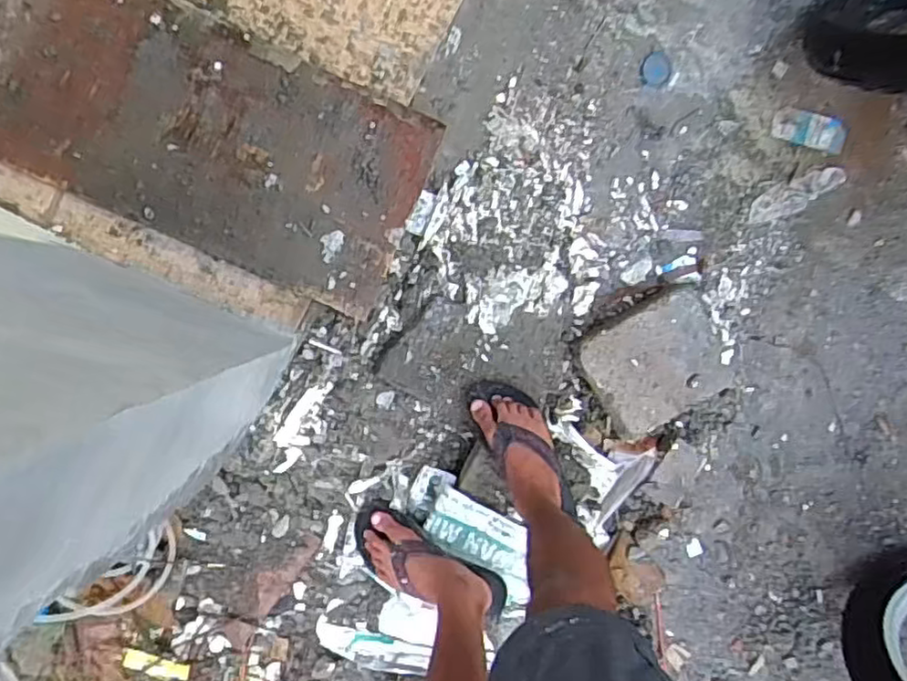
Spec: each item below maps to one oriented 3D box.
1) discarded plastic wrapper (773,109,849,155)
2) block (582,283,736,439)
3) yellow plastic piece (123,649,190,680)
[{"bbox_3d":[0.659,-0.387,1.232,0.146,0.014,0.062,11,93,-8],"label":"discarded plastic wrapper"},{"bbox_3d":[0.364,0.038,1.192,0.243,0.070,0.199,-30,98,-3],"label":"block"},{"bbox_3d":[-0.531,0.582,1.199,0.114,0.009,0.033,17,93,-8],"label":"yellow plastic piece"}]

